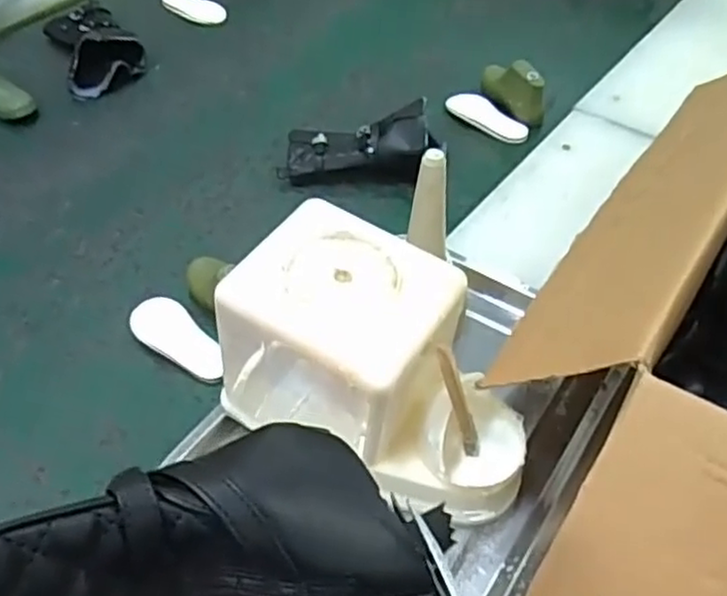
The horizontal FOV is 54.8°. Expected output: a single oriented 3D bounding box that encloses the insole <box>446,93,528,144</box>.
[{"bbox_3d":[0.182,-0.264,1.015,0.132,0.006,0.044,35,81,22],"label":"insole"}]

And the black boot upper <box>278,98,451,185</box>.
[{"bbox_3d":[-0.002,-0.199,0.920,0.199,0.072,0.089,2,49,0],"label":"black boot upper"}]

